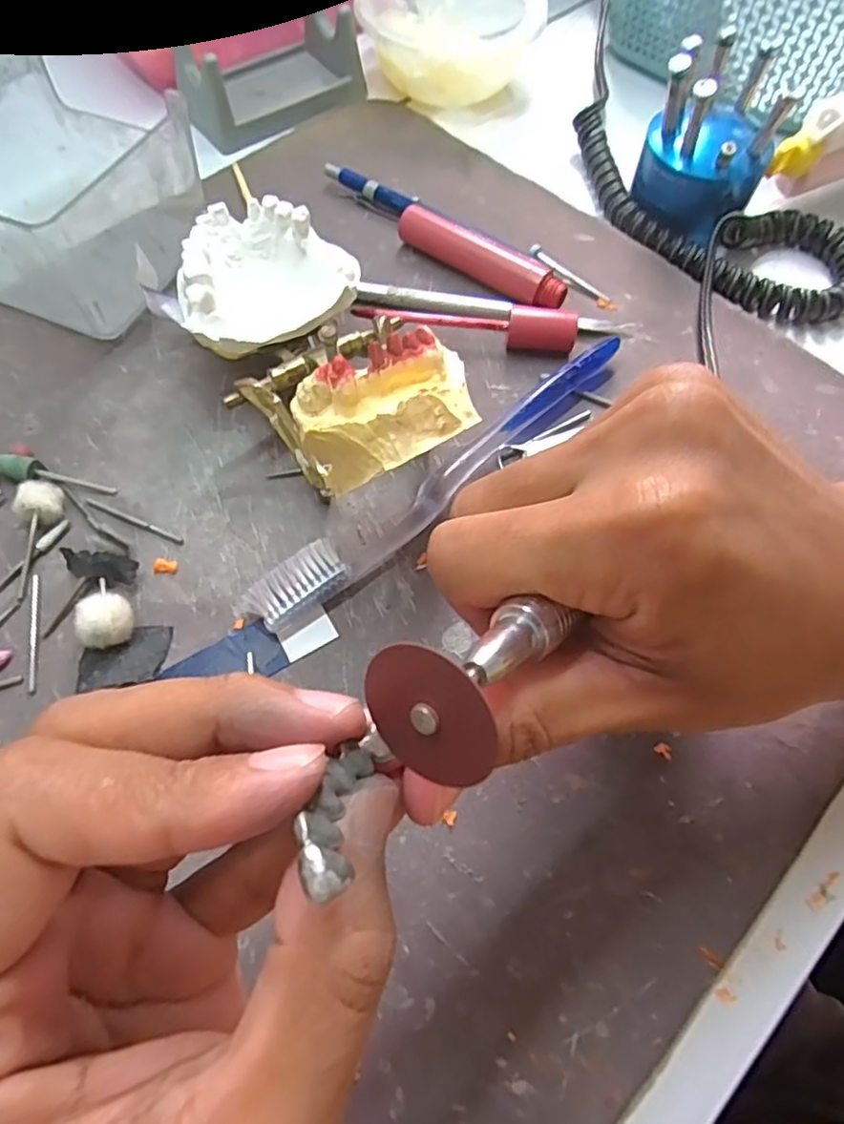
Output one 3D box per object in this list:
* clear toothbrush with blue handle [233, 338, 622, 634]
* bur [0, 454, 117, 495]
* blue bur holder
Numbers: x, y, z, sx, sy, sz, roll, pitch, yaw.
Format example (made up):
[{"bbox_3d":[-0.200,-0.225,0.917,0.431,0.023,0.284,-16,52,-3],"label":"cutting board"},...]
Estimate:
[{"bbox_3d":[0.013,-0.033,0.248,0.185,0.014,0.021,-37,71,-16],"label":"clear toothbrush with blue handle"},{"bbox_3d":[-0.145,-0.034,0.250,0.047,0.007,0.009,15,65,-10],"label":"bur"},{"bbox_3d":[0.137,-0.200,0.297,0.057,0.068,0.063,25,67,10],"label":"blue bur holder"}]

